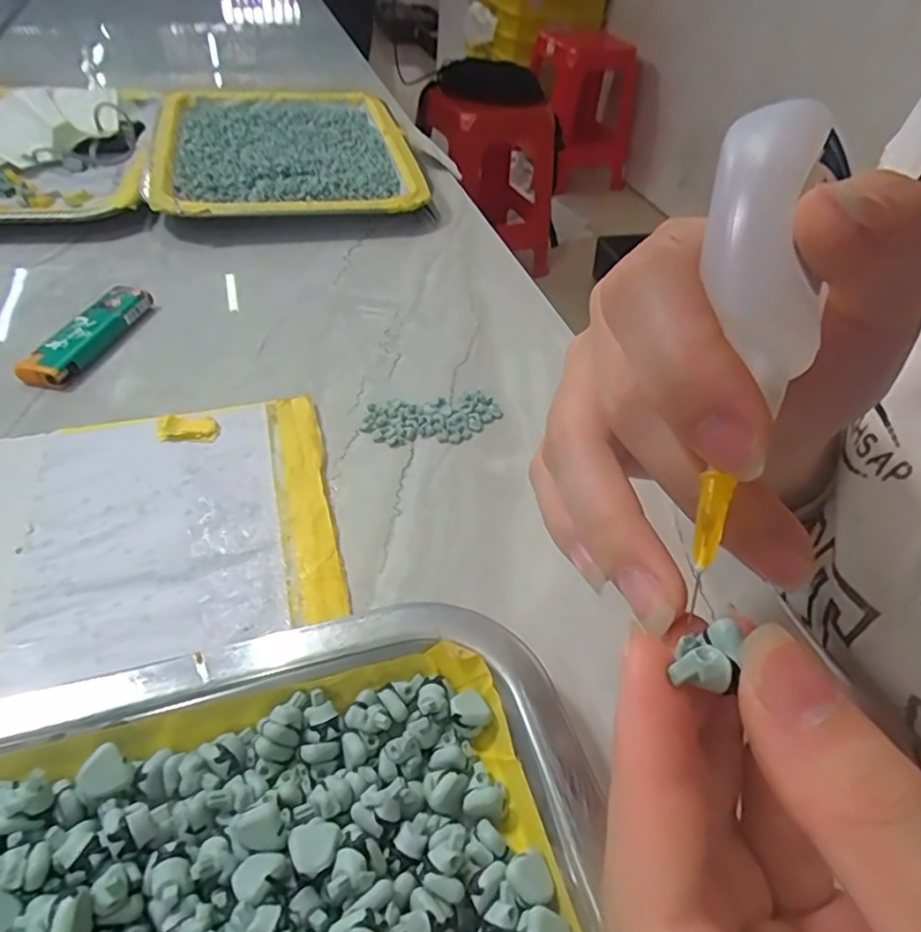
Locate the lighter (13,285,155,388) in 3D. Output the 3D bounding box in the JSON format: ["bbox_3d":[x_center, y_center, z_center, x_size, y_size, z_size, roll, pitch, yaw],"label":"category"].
[{"bbox_3d":[-0.188,-0.067,0.318,0.022,0.012,0.077,12,44,7],"label":"lighter"}]

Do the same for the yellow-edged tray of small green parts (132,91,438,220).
[{"bbox_3d":[-0.142,-0.253,0.502,0.190,0.022,0.271,-8,45,-13],"label":"yellow-edged tray of small green parts"}]

